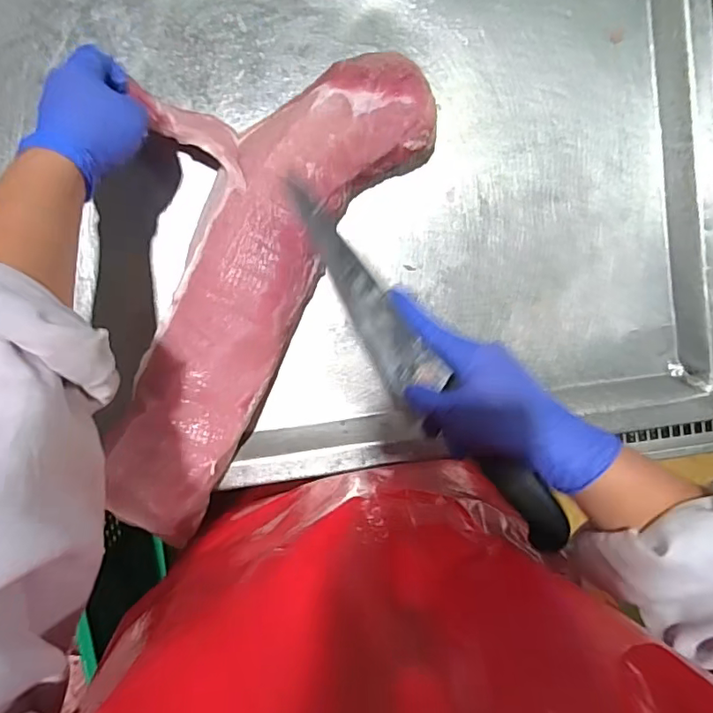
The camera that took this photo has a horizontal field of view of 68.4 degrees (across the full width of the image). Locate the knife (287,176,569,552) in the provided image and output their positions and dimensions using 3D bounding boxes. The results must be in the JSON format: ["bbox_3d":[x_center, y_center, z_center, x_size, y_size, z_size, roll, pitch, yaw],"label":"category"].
[{"bbox_3d":[0.036,-0.001,0.412,0.045,0.033,0.344,-37,75,1],"label":"knife"}]

